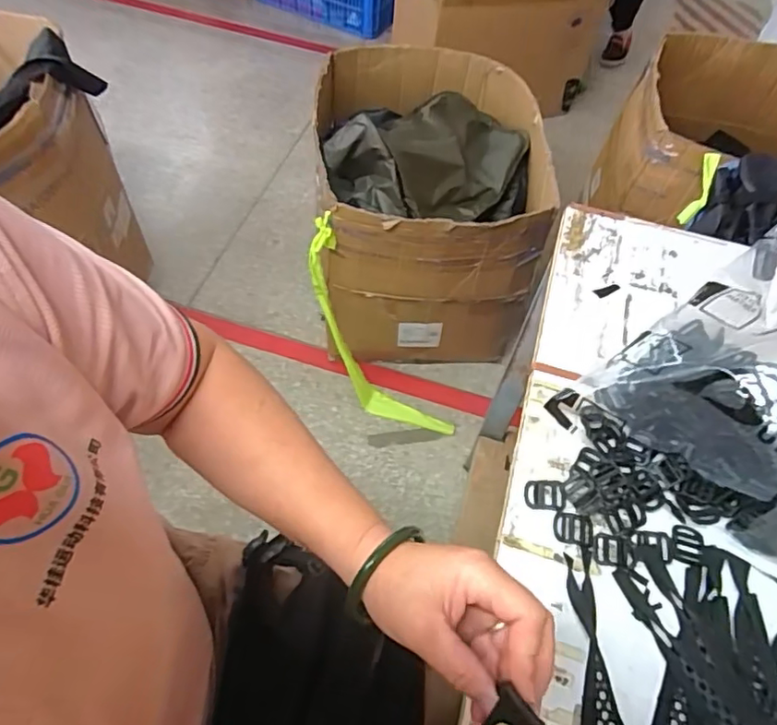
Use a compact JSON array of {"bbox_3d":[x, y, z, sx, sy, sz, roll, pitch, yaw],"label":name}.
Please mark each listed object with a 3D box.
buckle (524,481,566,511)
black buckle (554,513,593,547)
[{"bbox_3d":[0.143,0.121,0.516,0.036,0.004,0.027,7,57,1],"label":"buckle"},{"bbox_3d":[0.165,0.148,0.501,0.035,0.004,0.027,10,57,3],"label":"black buckle"}]

